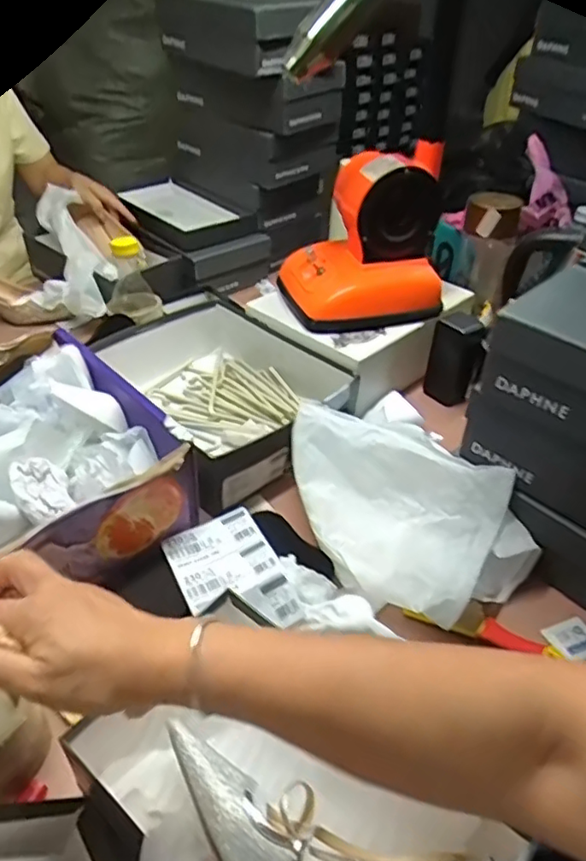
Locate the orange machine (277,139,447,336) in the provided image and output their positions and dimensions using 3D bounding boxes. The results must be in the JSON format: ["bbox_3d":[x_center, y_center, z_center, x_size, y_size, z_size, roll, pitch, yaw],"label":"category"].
[{"bbox_3d":[0.102,-0.274,0.873,0.211,0.204,0.153,-10,41,-14],"label":"orange machine"}]

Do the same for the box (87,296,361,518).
[{"bbox_3d":[-0.108,-0.064,0.880,0.267,0.094,0.366,-26,47,-29],"label":"box"}]

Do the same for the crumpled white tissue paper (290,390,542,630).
[{"bbox_3d":[0.113,0.076,0.685,0.180,0.103,0.273,-23,46,-28],"label":"crumpled white tissue paper"}]

